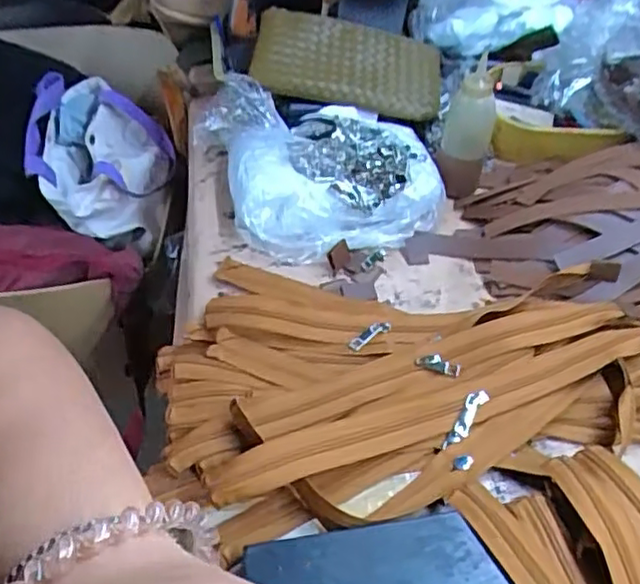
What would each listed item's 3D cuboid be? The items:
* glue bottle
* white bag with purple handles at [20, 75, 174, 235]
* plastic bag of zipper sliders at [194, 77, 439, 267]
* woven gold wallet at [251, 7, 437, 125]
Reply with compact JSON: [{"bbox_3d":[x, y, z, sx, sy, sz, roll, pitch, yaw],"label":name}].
[{"bbox_3d":[0.146,-0.156,0.648,0.048,0.128,0.050,17,47,12],"label":"glue bottle"},{"bbox_3d":[-0.288,-0.184,0.848,0.176,0.111,0.204,-11,48,-15],"label":"white bag with purple handles"},{"bbox_3d":[0.002,-0.122,0.642,0.240,0.079,0.176,-1,46,-5],"label":"plastic bag of zipper sliders"},{"bbox_3d":[0.034,-0.254,0.705,0.204,0.031,0.112,6,72,-13],"label":"woven gold wallet"}]

